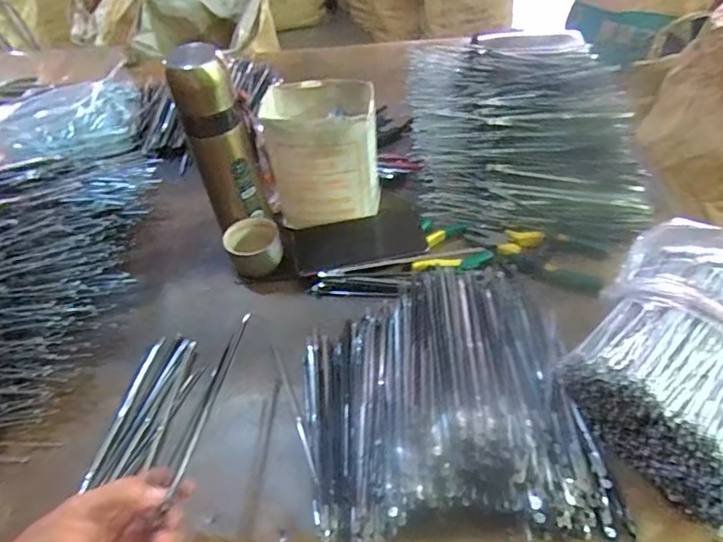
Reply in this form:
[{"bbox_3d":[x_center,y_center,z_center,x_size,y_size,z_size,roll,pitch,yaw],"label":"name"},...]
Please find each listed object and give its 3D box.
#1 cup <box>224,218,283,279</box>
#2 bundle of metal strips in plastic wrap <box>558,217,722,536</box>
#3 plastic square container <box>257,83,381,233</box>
[{"bbox_3d":[-0.127,-0.031,0.605,0.060,0.042,0.062,-3,49,3],"label":"cup"},{"bbox_3d":[0.286,0.073,0.425,0.199,0.088,0.210,-34,54,-22],"label":"bundle of metal strips in plastic wrap"},{"bbox_3d":[-0.045,-0.138,0.607,0.122,0.143,0.098,-5,49,1],"label":"plastic square container"}]

